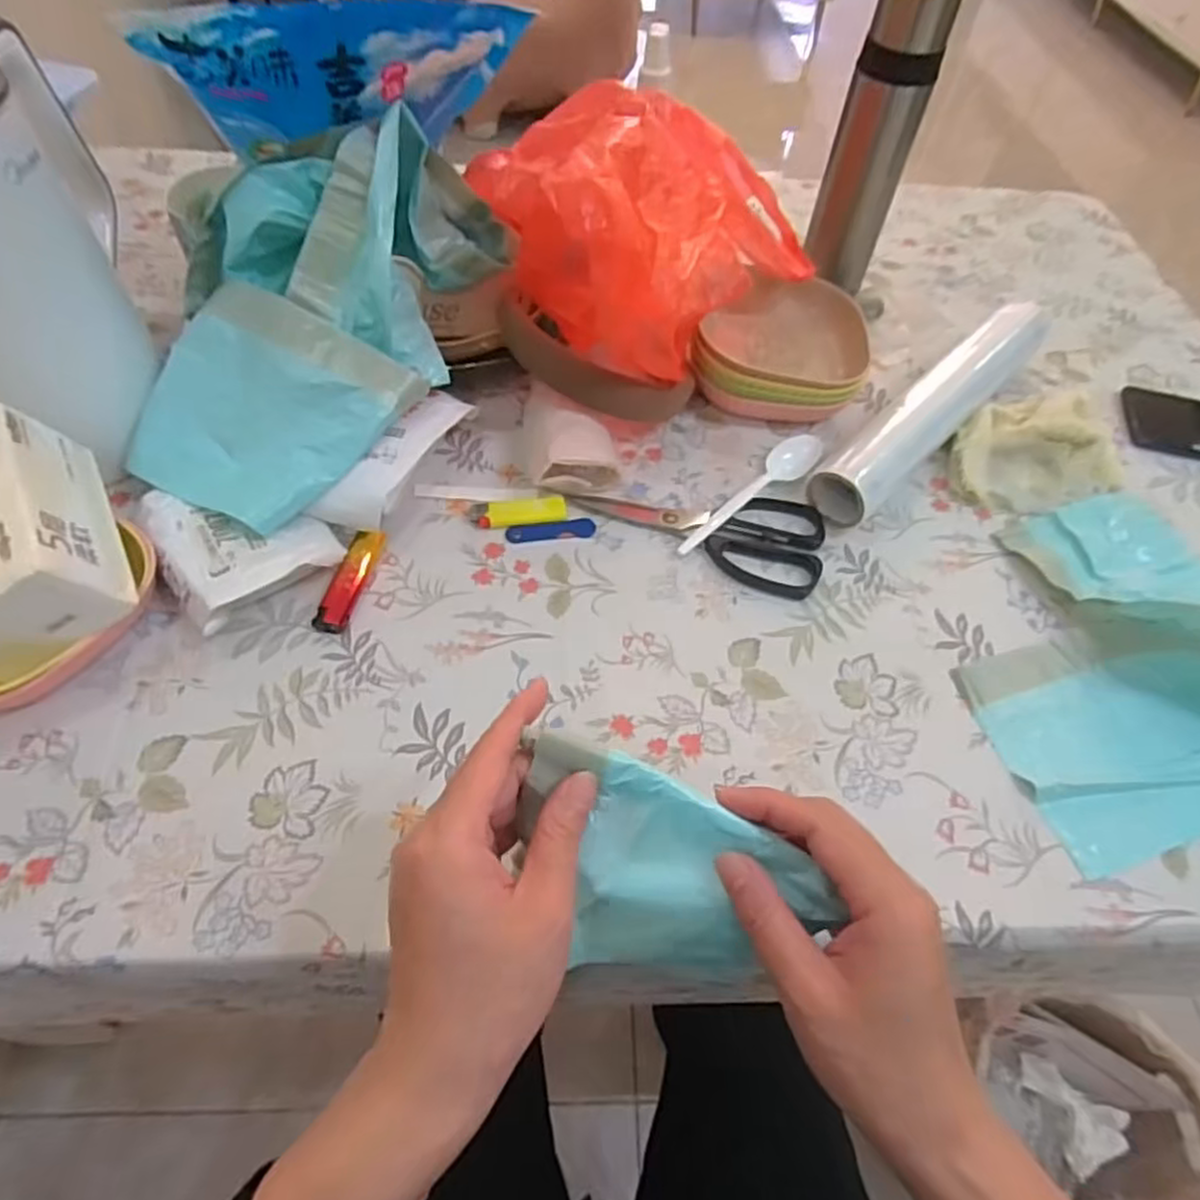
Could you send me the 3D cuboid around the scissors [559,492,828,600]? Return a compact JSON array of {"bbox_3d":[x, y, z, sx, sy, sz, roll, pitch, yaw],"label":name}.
[{"bbox_3d":[0.076,-0.067,0.539,0.186,0.011,0.088,26,57,13],"label":"scissors"}]

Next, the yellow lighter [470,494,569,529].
[{"bbox_3d":[-0.057,-0.062,0.525,0.068,0.011,0.020,-6,56,-9],"label":"yellow lighter"}]

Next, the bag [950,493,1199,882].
[{"bbox_3d":[0.345,0.016,0.462,0.232,0.075,0.229,-13,57,-13],"label":"bag"}]

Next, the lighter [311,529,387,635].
[{"bbox_3d":[-0.163,-0.014,0.483,0.021,0.009,0.082,10,55,3],"label":"lighter"}]

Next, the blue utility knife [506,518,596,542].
[{"bbox_3d":[-0.034,-0.049,0.521,0.063,0.004,0.013,-7,56,-10],"label":"blue utility knife"}]

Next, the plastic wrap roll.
[{"bbox_3d":[0.266,-0.157,0.593,0.054,0.051,0.295,39,61,21],"label":"plastic wrap roll"}]

